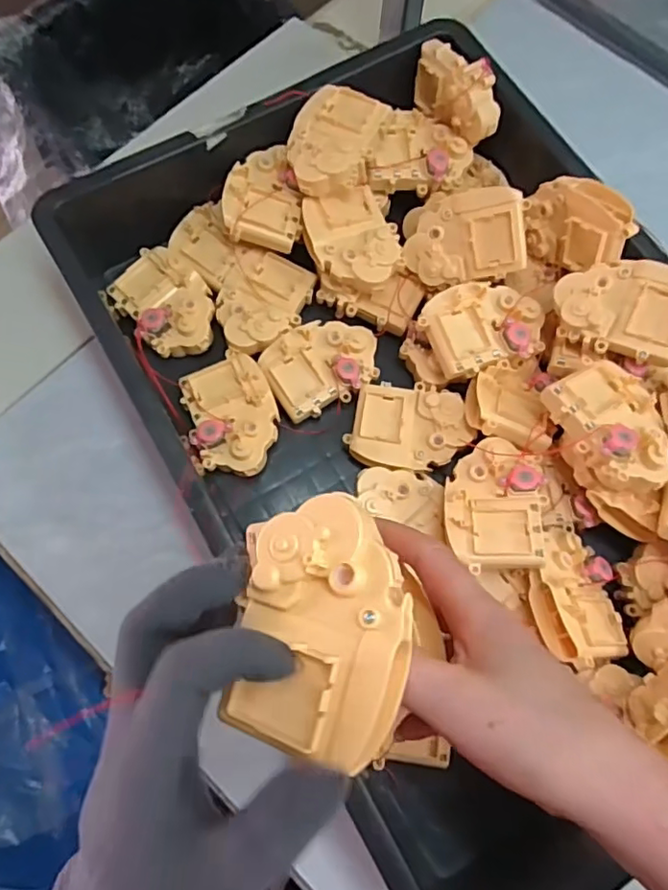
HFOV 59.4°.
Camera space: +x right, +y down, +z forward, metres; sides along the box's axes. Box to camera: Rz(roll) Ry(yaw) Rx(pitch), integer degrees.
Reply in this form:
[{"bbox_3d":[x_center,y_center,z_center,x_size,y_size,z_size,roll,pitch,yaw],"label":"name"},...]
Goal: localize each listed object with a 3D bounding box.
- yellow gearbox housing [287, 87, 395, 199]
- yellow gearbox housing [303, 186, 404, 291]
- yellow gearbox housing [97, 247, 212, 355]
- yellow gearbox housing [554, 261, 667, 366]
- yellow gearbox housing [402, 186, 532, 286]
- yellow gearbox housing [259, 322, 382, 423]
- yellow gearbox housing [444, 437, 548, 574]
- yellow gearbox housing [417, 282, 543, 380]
[{"bbox_3d":[-0.002,-0.257,0.495,0.072,0.025,0.094,18,74,6],"label":"yellow gearbox housing"},{"bbox_3d":[0.017,-0.175,0.500,0.072,0.025,0.092,-20,74,-6],"label":"yellow gearbox housing"},{"bbox_3d":[-0.145,-0.123,0.512,0.097,0.024,0.072,42,77,12],"label":"yellow gearbox housing"},{"bbox_3d":[0.223,-0.106,0.451,0.100,0.028,0.076,29,92,22],"label":"yellow gearbox housing"},{"bbox_3d":[0.110,-0.175,0.496,0.095,0.035,0.068,-6,108,21],"label":"yellow gearbox housing"},{"bbox_3d":[-0.010,-0.072,0.503,0.097,0.016,0.071,-29,75,-9],"label":"yellow gearbox housing"},{"bbox_3d":[0.119,0.042,0.432,0.069,0.023,0.096,7,73,2],"label":"yellow gearbox housing"},{"bbox_3d":[0.124,-0.099,0.478,0.094,0.025,0.068,-19,74,-6],"label":"yellow gearbox housing"}]

